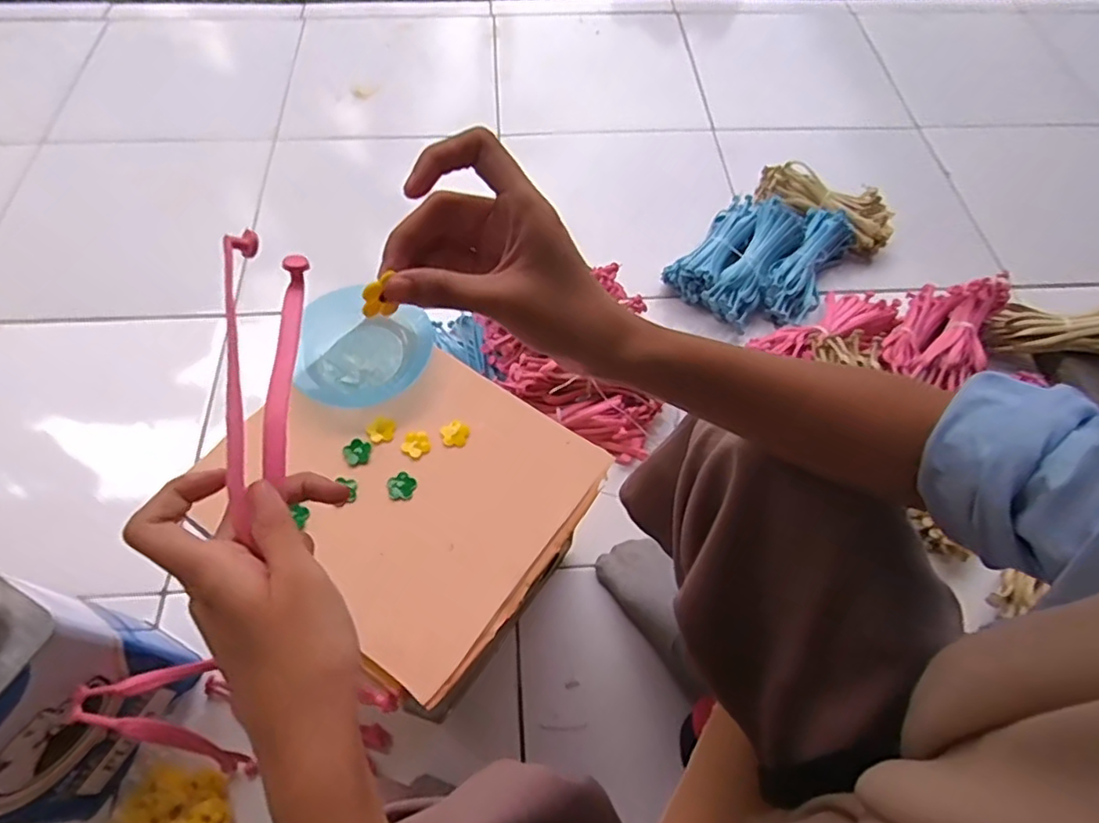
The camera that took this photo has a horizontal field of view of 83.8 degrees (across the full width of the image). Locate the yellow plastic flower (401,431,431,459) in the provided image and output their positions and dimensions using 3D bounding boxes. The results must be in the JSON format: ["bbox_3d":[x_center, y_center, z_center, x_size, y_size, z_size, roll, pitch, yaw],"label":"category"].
[{"bbox_3d":[-0.115,0.028,0.527,0.023,0.004,0.024,1,61,-1],"label":"yellow plastic flower"}]

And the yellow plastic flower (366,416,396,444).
[{"bbox_3d":[-0.146,0.016,0.531,0.024,0.006,0.022,1,61,-1],"label":"yellow plastic flower"}]

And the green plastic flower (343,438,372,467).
[{"bbox_3d":[-0.163,0.035,0.521,0.022,0.004,0.023,1,61,-1],"label":"green plastic flower"}]

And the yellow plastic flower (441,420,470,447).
[{"bbox_3d":[-0.082,0.019,0.529,0.024,0.004,0.022,0,79,0],"label":"yellow plastic flower"}]

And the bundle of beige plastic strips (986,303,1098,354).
[{"bbox_3d":[0.705,-0.109,0.830,0.191,0.070,0.057,5,54,28],"label":"bundle of beige plastic strips"}]

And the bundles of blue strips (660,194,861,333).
[{"bbox_3d":[0.326,-0.236,0.927,0.198,0.081,0.254,36,66,17],"label":"bundles of blue strips"}]

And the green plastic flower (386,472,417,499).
[{"bbox_3d":[-0.122,0.062,0.507,0.023,0.005,0.022,1,61,-1],"label":"green plastic flower"}]

